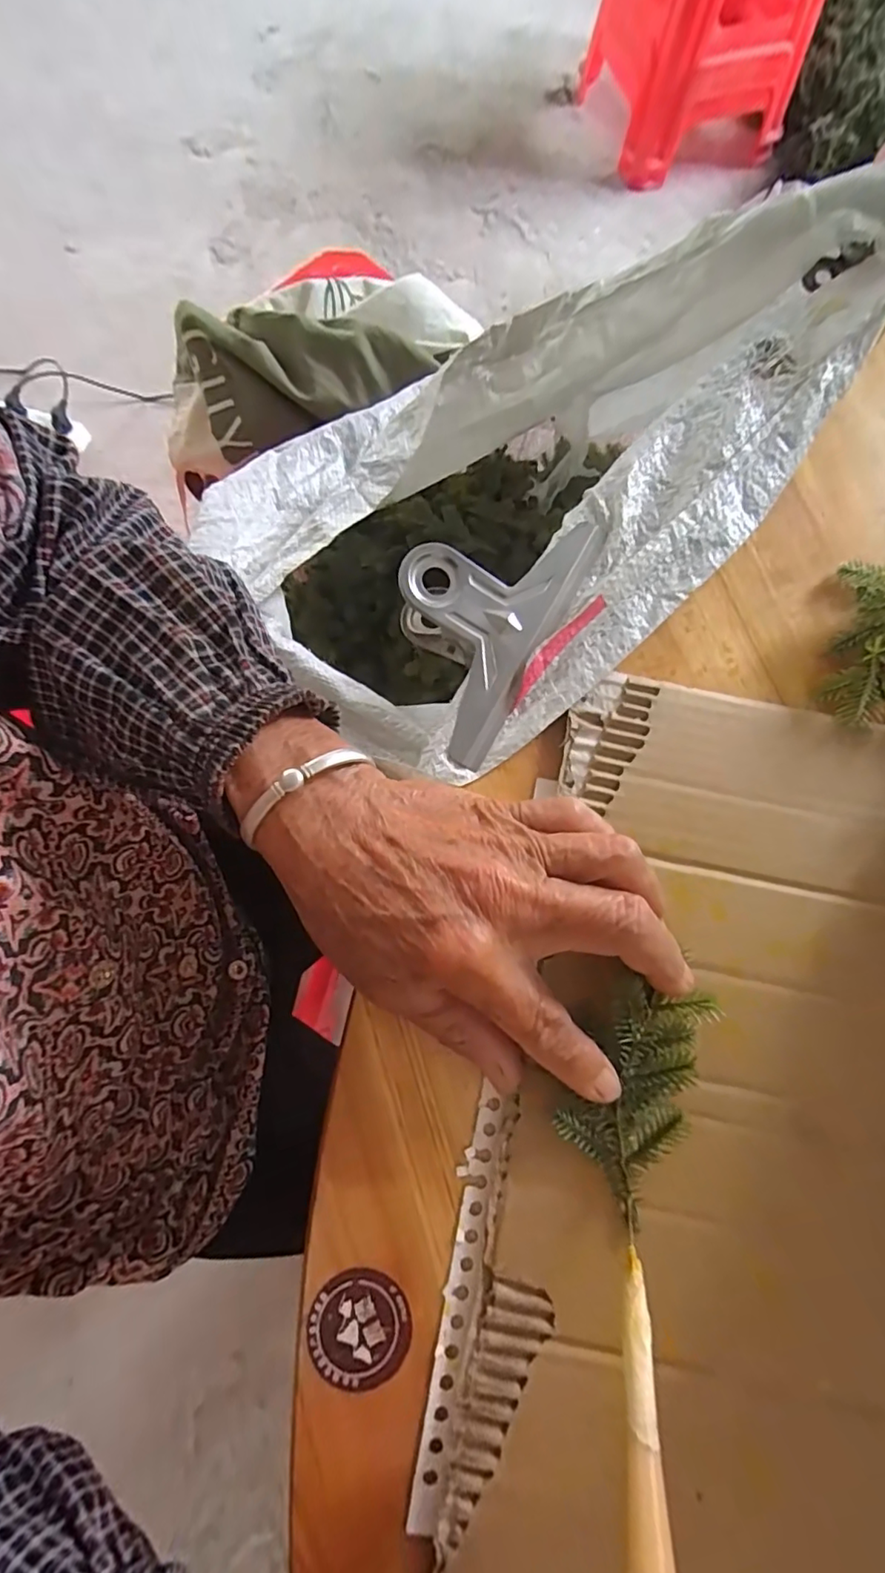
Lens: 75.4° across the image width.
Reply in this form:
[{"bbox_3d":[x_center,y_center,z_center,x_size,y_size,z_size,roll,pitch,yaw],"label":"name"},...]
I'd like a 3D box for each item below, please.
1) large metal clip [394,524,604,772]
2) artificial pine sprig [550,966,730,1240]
[{"bbox_3d":[0.017,-0.074,0.259,0.077,0.041,0.127,28,78,7],"label":"large metal clip"},{"bbox_3d":[0.065,0.107,0.197,0.040,0.015,0.078,20,82,5],"label":"artificial pine sprig"}]

